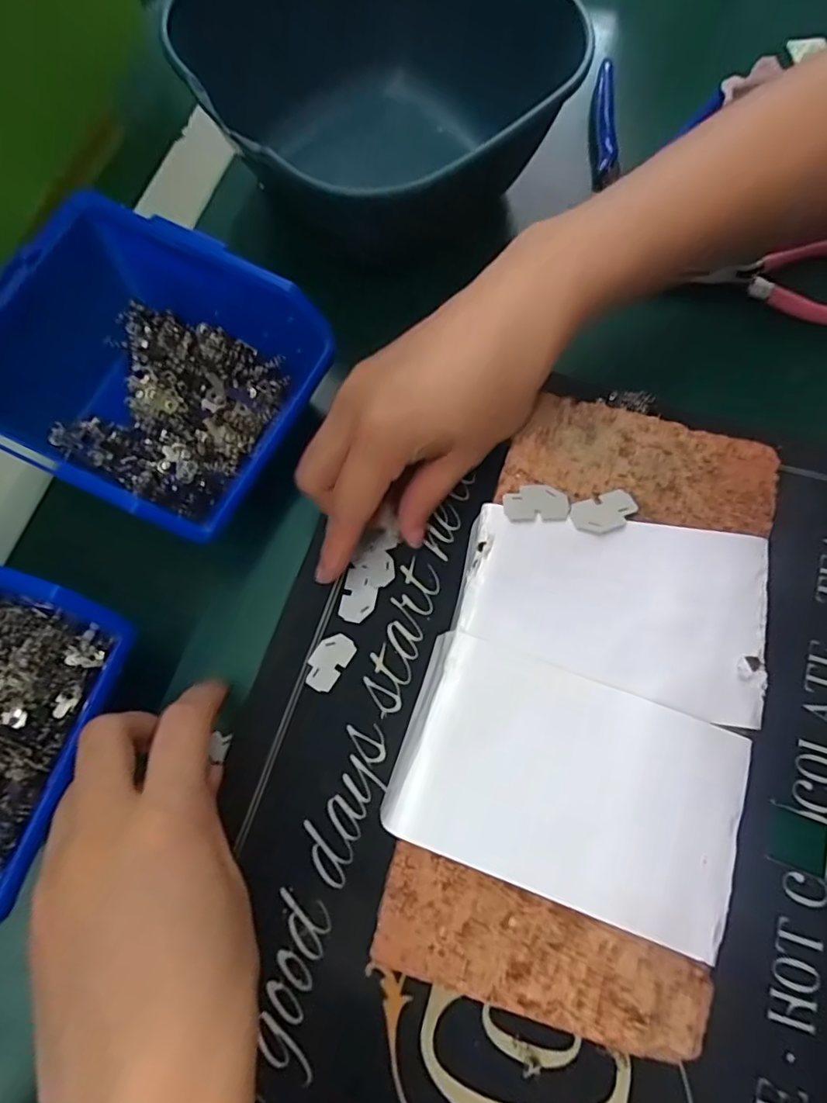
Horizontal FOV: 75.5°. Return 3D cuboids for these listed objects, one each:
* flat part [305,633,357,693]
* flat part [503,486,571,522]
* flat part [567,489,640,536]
[{"bbox_3d":[-0.039,0.050,0.242,0.016,0.004,0.026,33,76,9],"label":"flat part"},{"bbox_3d":[0.049,-0.020,0.214,0.026,0.004,0.015,-4,74,1],"label":"flat part"},{"bbox_3d":[0.077,-0.016,0.214,0.027,0.004,0.016,-20,74,-4],"label":"flat part"}]

